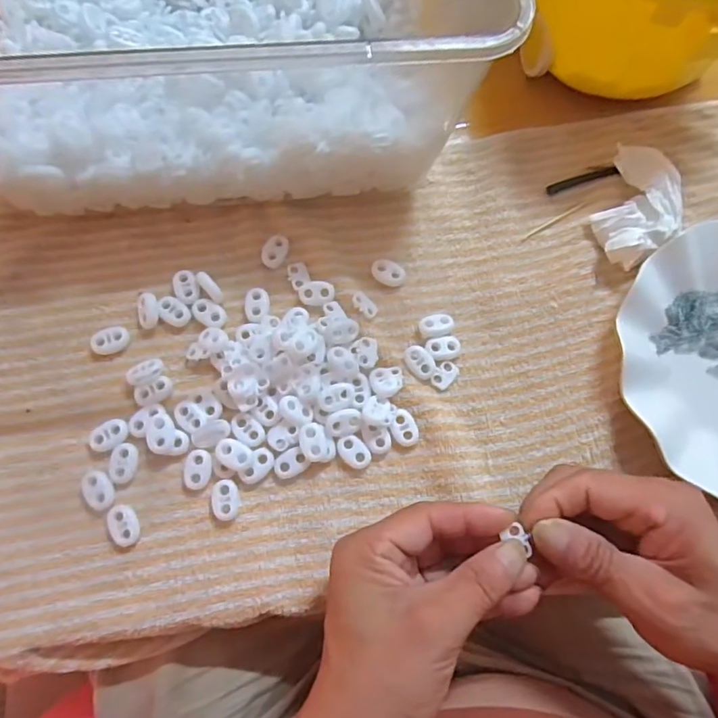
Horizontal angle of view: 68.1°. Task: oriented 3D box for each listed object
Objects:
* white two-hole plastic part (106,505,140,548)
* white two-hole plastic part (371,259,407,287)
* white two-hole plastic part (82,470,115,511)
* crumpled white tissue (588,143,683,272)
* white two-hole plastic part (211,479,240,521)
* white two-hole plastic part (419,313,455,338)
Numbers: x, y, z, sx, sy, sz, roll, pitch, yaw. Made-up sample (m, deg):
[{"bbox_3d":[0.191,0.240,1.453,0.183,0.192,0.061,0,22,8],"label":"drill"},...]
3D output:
[{"bbox_3d":[-0.130,0.092,0.294,0.015,0.005,0.022,-24,77,-10],"label":"white two-hole plastic part"},{"bbox_3d":[0.019,-0.056,0.343,0.022,0.006,0.015,33,75,5],"label":"white two-hole plastic part"},{"bbox_3d":[-0.145,0.073,0.297,0.015,0.010,0.022,-31,79,-12],"label":"white two-hole plastic part"},{"bbox_3d":[0.186,-0.100,0.354,0.052,0.024,0.083,27,74,4],"label":"crumpled white tissue"},{"bbox_3d":[-0.075,0.080,0.299,0.015,0.006,0.022,-7,75,-6],"label":"white two-hole plastic part"},{"bbox_3d":[0.049,-0.021,0.336,0.021,0.010,0.015,-12,76,-7],"label":"white two-hole plastic part"}]

